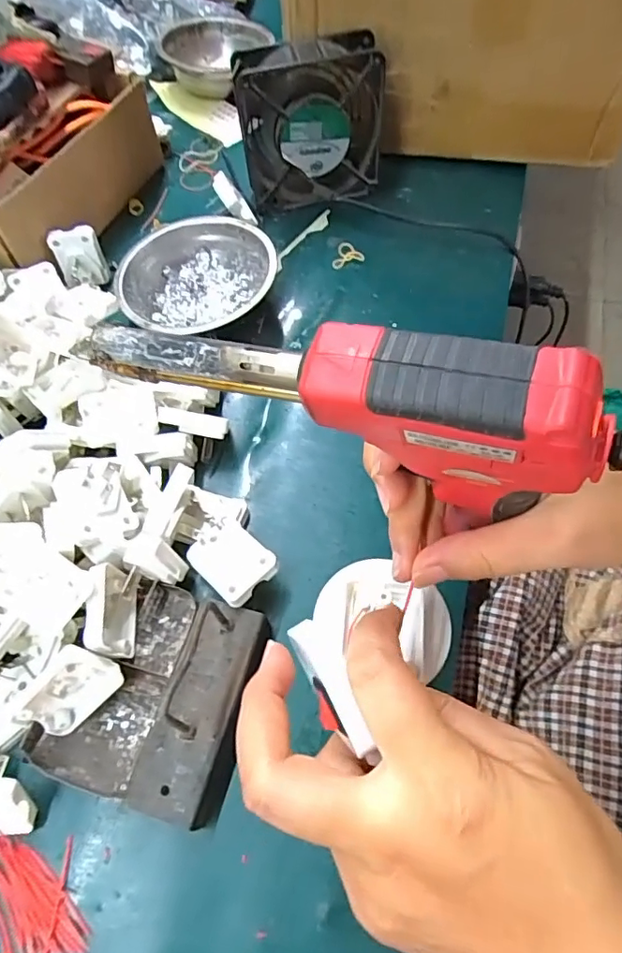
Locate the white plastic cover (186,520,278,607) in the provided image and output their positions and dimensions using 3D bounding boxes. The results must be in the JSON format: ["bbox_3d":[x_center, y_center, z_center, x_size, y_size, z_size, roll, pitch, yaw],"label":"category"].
[{"bbox_3d":[-0.047,0.050,0.324,0.046,0.009,0.038,40,70,21],"label":"white plastic cover"}]

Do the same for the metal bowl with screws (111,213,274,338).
[{"bbox_3d":[-0.092,-0.156,0.443,0.123,0.038,0.125,13,63,8],"label":"metal bowl with screws"}]

